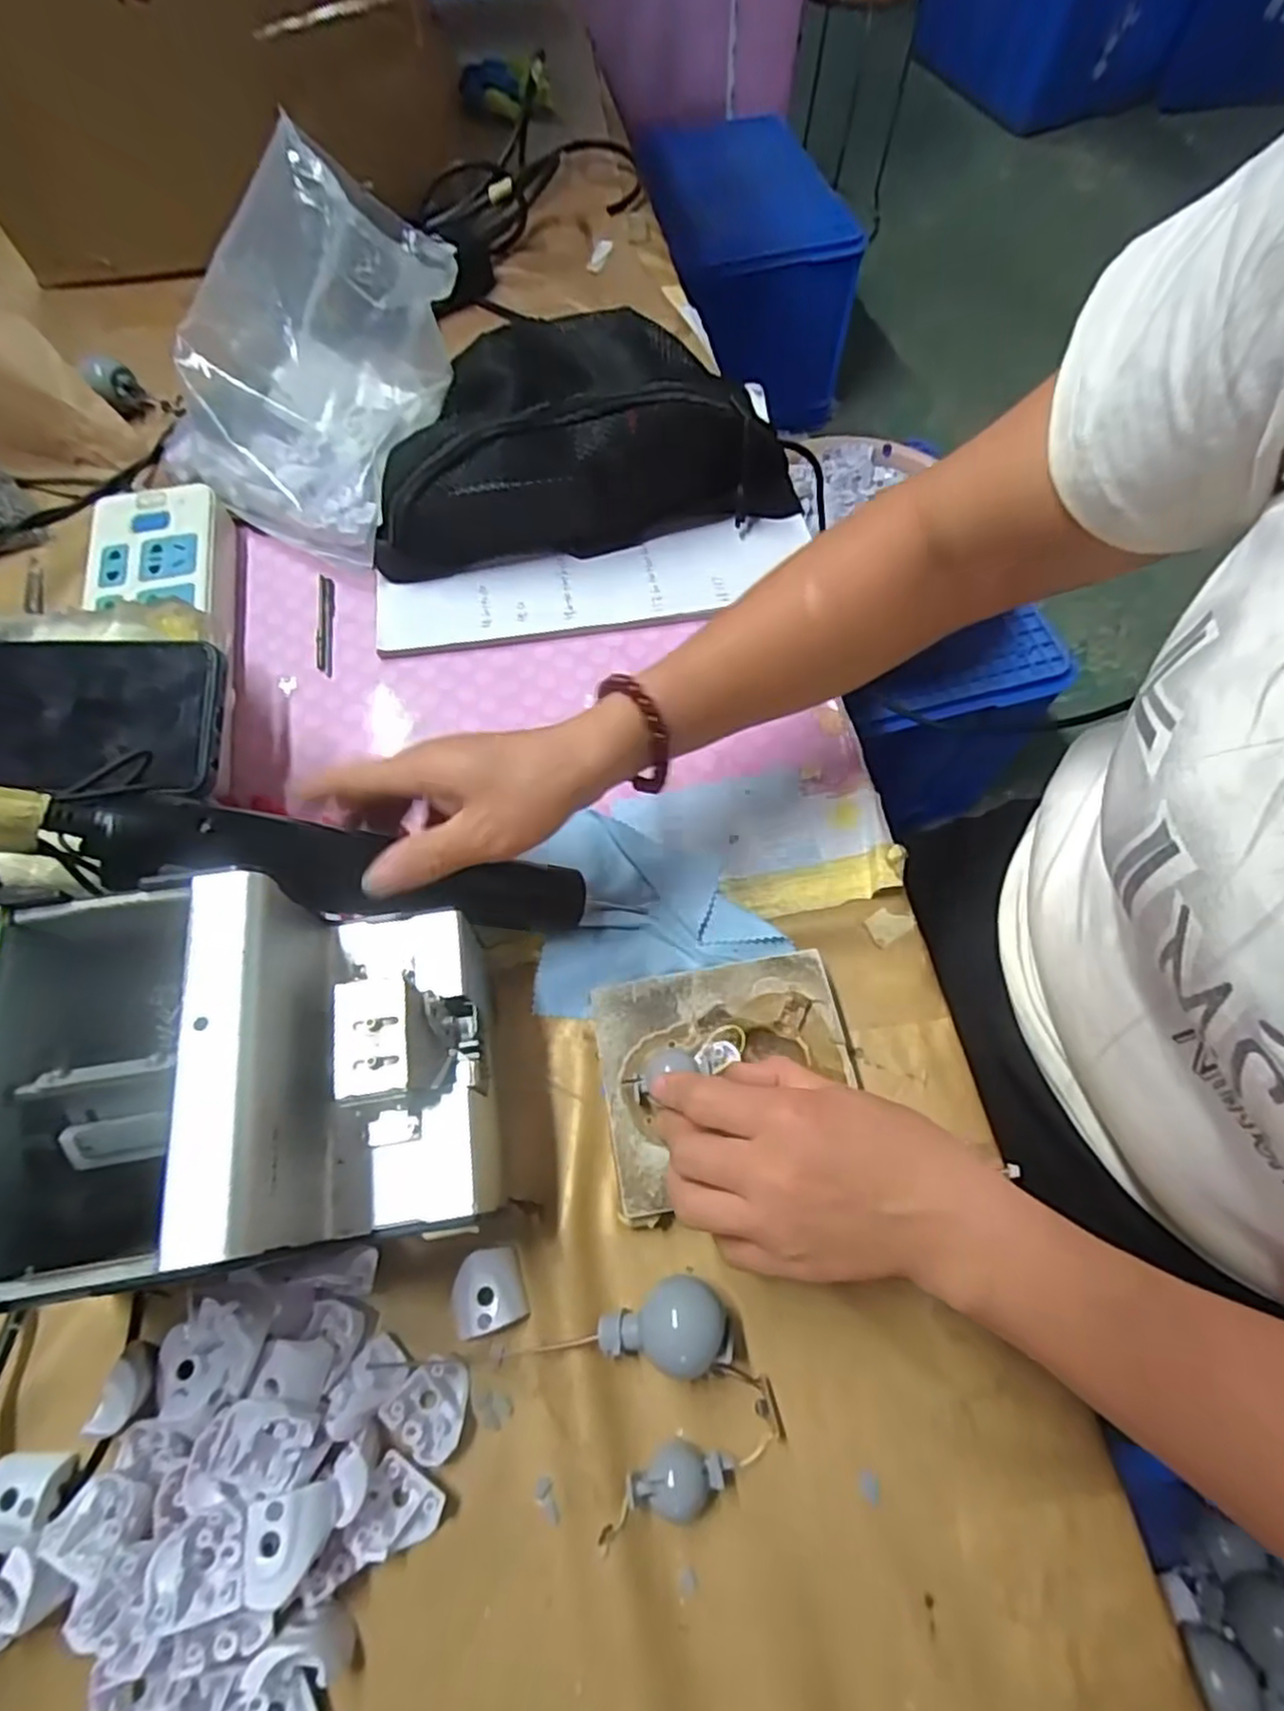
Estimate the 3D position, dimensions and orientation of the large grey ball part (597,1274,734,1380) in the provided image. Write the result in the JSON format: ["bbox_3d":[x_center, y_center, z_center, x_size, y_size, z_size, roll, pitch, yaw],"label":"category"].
[{"bbox_3d":[0.009,0.201,0.313,0.053,0.028,0.033,-16,68,-5],"label":"large grey ball part"}]

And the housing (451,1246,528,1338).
[{"bbox_3d":[-0.068,0.192,0.327,0.029,0.012,0.031,-15,68,-5],"label":"housing"}]

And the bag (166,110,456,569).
[{"bbox_3d":[-0.224,-0.341,0.488,0.197,0.132,0.239,20,69,9],"label":"bag"}]

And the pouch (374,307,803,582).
[{"bbox_3d":[-0.042,-0.278,0.485,0.276,0.079,0.136,-8,67,-2],"label":"pouch"}]

